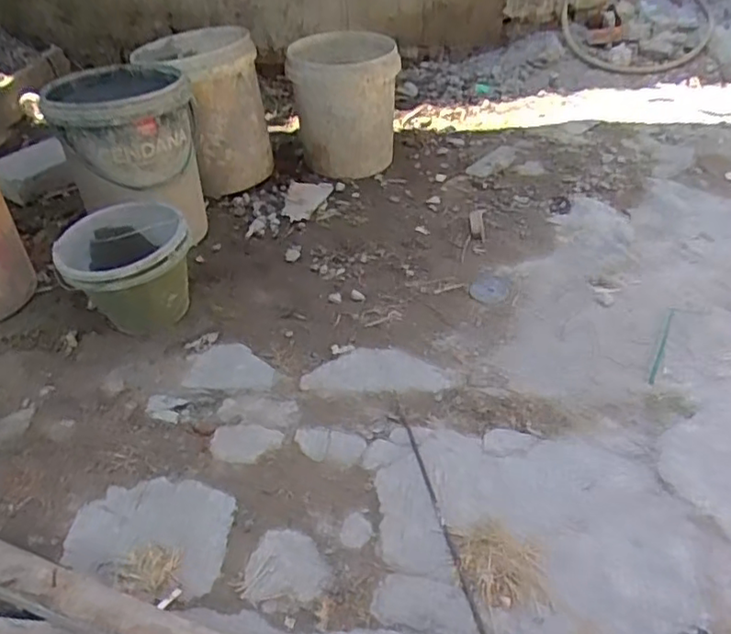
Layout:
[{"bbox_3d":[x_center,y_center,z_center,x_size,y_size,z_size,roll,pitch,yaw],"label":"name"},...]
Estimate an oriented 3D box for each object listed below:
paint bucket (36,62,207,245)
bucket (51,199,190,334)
[{"bbox_3d":[-0.523,-0.359,1.436,0.287,0.342,0.305,-12,39,-12],"label":"paint bucket"},{"bbox_3d":[-0.464,-0.083,1.244,0.226,0.206,0.209,-1,38,1],"label":"bucket"}]

